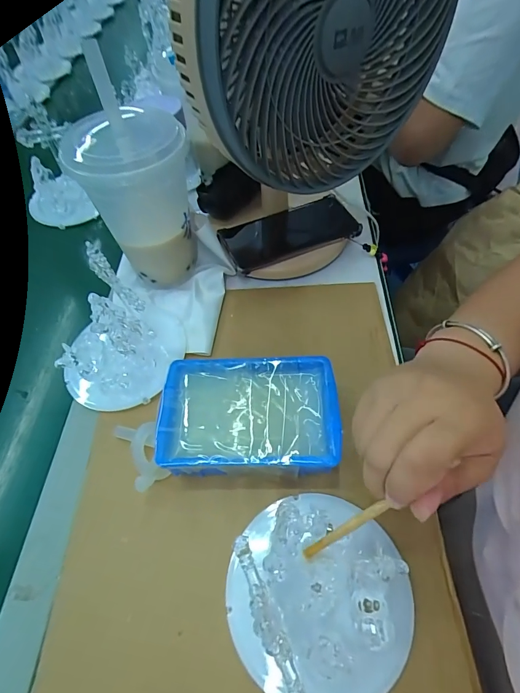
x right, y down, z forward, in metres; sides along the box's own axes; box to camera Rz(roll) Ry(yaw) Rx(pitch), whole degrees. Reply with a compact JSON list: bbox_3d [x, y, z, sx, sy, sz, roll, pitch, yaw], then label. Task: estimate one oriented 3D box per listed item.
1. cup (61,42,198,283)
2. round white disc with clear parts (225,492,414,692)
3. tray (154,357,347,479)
[{"bbox_3d":[-0.119,-0.156,0.381,0.097,0.189,0.097,-9,57,-4],"label":"cup"},{"bbox_3d":[0.040,0.173,0.262,0.123,0.025,0.123,-1,57,1],"label":"round white disc with clear parts"},{"bbox_3d":[-0.009,0.065,0.319,0.143,0.053,0.099,-1,56,3],"label":"tray"}]

